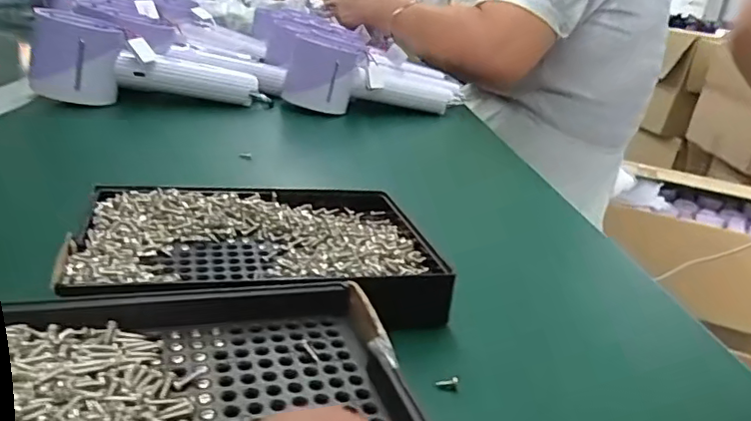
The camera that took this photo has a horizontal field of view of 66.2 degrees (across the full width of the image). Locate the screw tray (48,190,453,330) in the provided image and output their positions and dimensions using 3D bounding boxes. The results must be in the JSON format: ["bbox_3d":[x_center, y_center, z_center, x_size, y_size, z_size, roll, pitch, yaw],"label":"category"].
[{"bbox_3d":[-0.046,0.016,0.235,0.141,0.021,0.091,-1,23,-18],"label":"screw tray"}]

